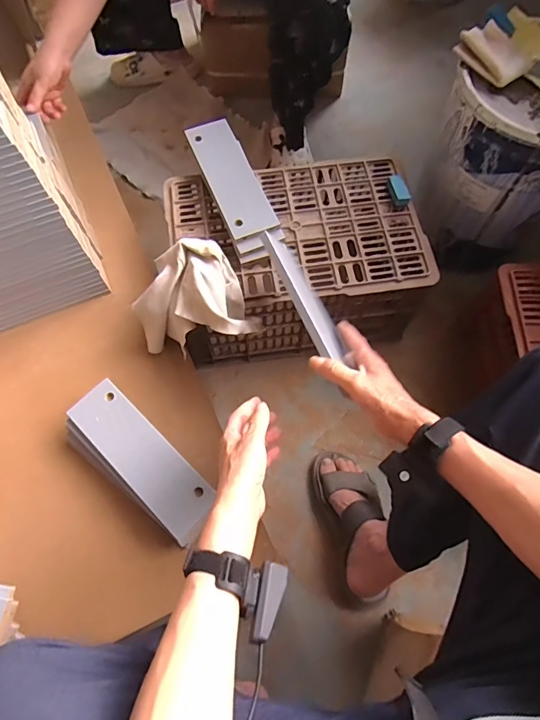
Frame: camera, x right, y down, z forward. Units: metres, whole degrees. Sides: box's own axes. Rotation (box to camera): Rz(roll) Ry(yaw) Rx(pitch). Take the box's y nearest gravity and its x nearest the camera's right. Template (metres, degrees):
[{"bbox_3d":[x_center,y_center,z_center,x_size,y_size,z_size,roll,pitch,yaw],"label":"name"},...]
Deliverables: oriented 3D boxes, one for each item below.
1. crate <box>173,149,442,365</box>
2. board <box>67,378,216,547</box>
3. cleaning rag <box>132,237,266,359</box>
[{"bbox_3d":[0.043,-0.189,0.864,0.443,0.232,0.296,-10,67,-3],"label":"crate"},{"bbox_3d":[-0.192,0.145,0.653,0.274,0.009,0.081,42,74,16],"label":"board"},{"bbox_3d":[-0.132,-0.084,0.719,0.181,0.135,0.187,-22,69,-8],"label":"cleaning rag"}]

